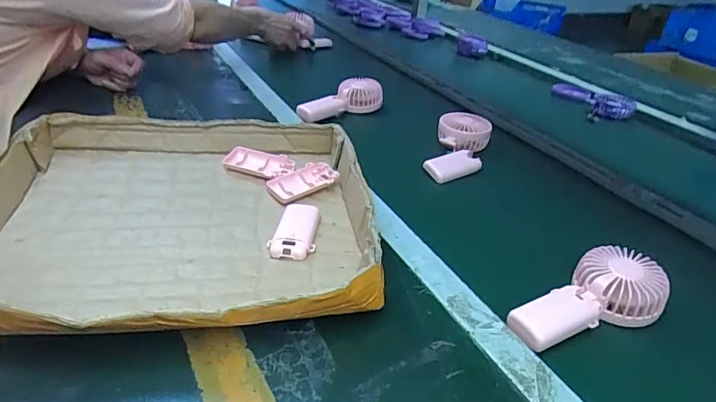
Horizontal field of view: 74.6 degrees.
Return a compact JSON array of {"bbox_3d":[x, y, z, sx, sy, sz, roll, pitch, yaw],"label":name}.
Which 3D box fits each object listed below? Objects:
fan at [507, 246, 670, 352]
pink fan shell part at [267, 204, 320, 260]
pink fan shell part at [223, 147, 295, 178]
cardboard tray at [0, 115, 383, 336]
[{"bbox_3d":[0.233,0.099,0.463,0.167,0.047,0.082,-17,39,-34],"label":"fan"},{"bbox_3d":[-0.072,0.032,0.539,0.047,0.018,0.097,6,31,-1],"label":"pink fan shell part"},{"bbox_3d":[-0.136,-0.052,0.655,0.096,0.014,0.054,12,32,8],"label":"pink fan shell part"},{"bbox_3d":[-0.195,0.002,0.529,0.399,0.062,0.384,1,32,-9],"label":"cardboard tray"}]

